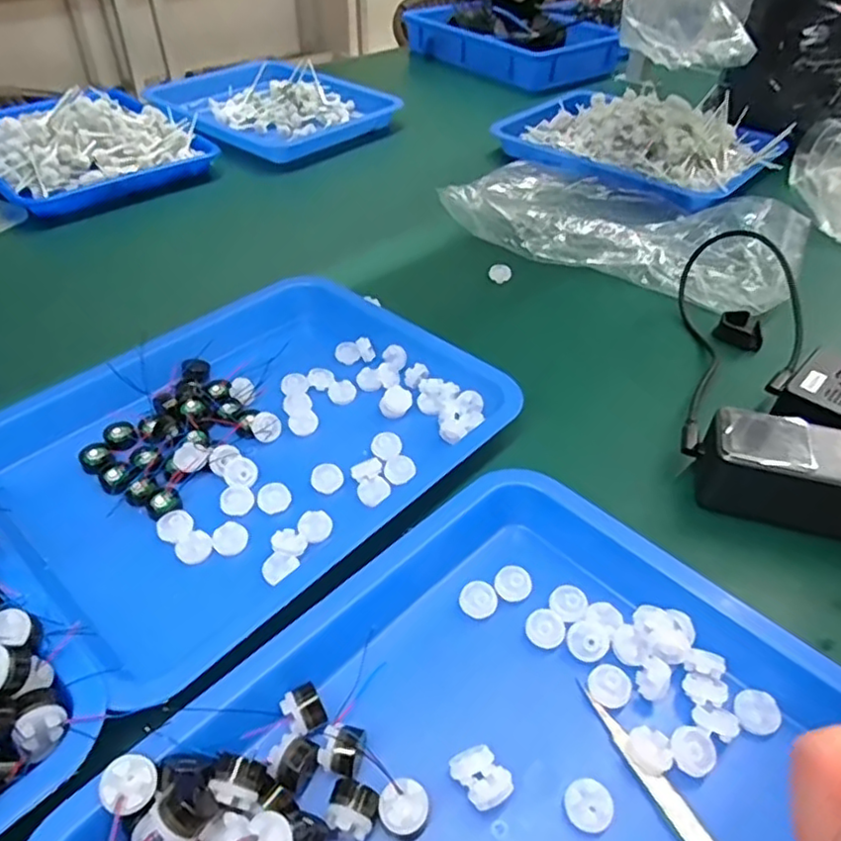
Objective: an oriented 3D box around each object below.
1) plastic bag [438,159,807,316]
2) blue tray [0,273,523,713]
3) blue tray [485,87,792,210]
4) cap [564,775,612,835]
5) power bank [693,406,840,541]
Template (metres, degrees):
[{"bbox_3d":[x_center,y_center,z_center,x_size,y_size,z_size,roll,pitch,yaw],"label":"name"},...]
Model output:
[{"bbox_3d":[0.224,-0.226,0.704,0.354,0.037,0.246,20,45,19],"label":"plastic bag"},{"bbox_3d":[-0.123,0.005,0.458,0.269,0.039,0.325,34,50,31],"label":"blue tray"},{"bbox_3d":[0.290,-0.384,0.852,0.325,0.060,0.257,28,48,27],"label":"blue tray"},{"bbox_3d":[0.076,0.174,0.293,0.020,0.005,0.021,1,42,-1],"label":"cap"},{"bbox_3d":[0.247,0.038,0.418,0.131,0.059,0.050,13,43,12],"label":"power bank"}]

